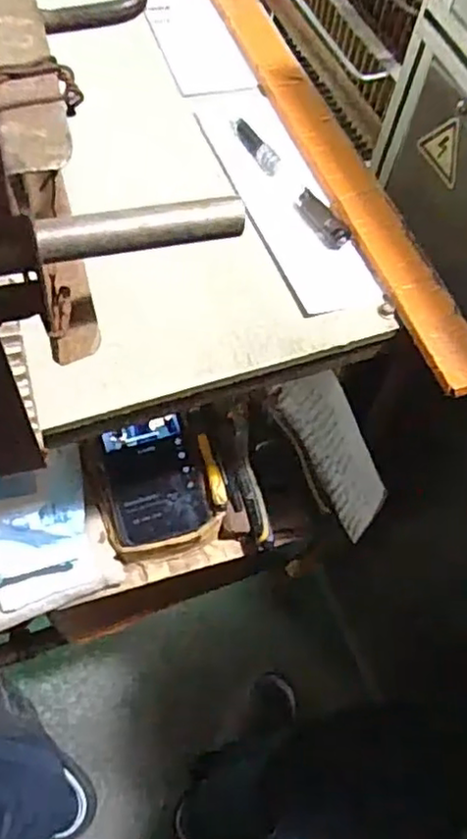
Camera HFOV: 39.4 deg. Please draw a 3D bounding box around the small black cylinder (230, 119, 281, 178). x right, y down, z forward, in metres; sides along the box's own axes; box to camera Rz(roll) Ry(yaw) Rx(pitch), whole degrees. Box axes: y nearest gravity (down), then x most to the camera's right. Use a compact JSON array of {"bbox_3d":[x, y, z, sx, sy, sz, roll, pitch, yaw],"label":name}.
[{"bbox_3d":[0.015,-0.205,0.479,0.012,0.011,0.064,-23,65,-16],"label":"small black cylinder"}]

